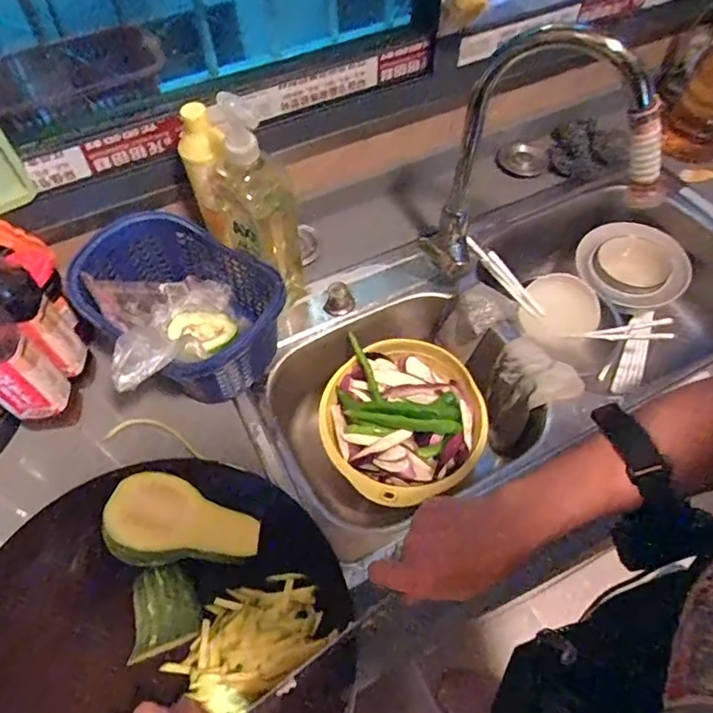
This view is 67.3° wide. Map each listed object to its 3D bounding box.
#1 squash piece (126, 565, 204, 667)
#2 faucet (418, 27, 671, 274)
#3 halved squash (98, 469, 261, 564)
[{"bbox_3d":[-0.175,0.228,0.486,0.058,0.024,0.073,-15,58,-8],"label":"squash piece"},{"bbox_3d":[0.215,-0.225,0.641,0.244,0.314,0.128,7,57,6],"label":"faucet"},{"bbox_3d":[-0.168,0.167,0.516,0.137,0.038,0.087,24,26,-8],"label":"halved squash"}]

